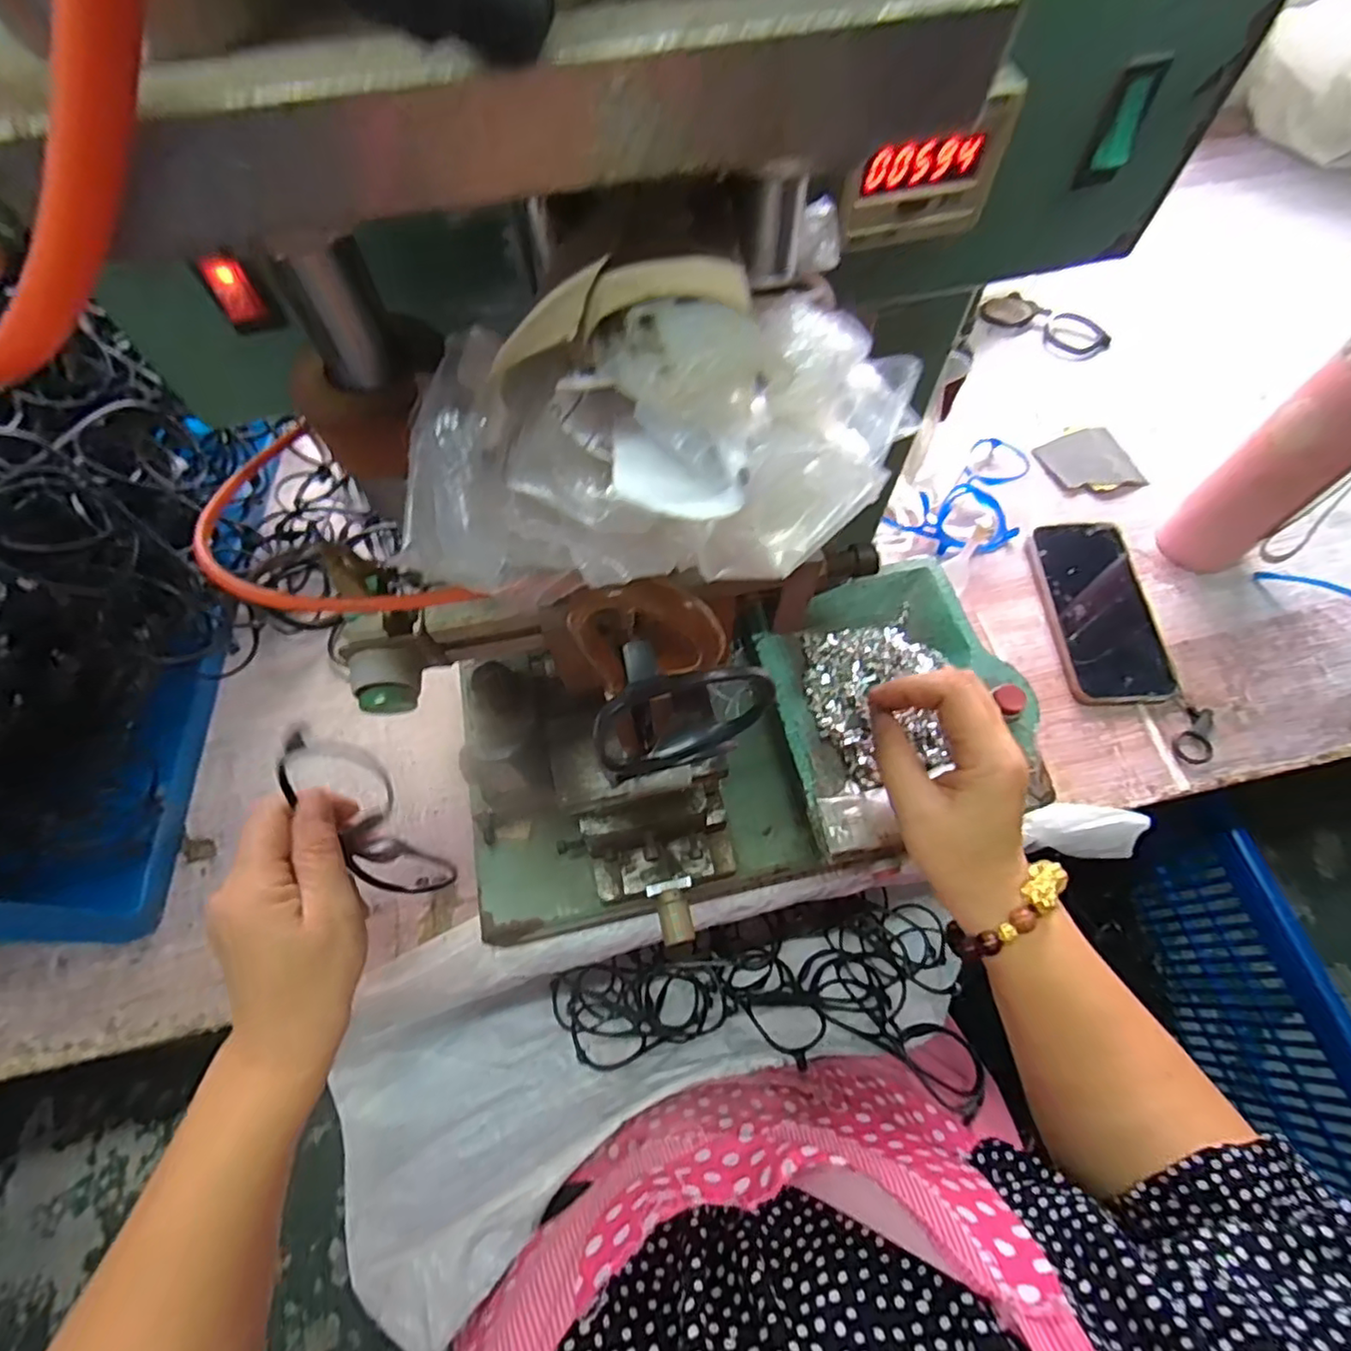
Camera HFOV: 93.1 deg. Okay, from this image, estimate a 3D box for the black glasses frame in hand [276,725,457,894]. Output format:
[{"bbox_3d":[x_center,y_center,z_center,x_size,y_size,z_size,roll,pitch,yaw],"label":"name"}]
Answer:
[{"bbox_3d":[-0.166,0.076,0.344,0.044,0.136,0.015,-21,39,-7],"label":"black glasses frame in hand"}]

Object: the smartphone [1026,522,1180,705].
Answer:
[{"bbox_3d":[0.344,-0.053,0.515,0.085,0.014,0.156,-3,65,1],"label":"smartphone"}]

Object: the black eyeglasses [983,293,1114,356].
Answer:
[{"bbox_3d":[0.384,-0.368,0.660,0.128,0.022,0.053,25,68,14],"label":"black eyeglasses"}]

